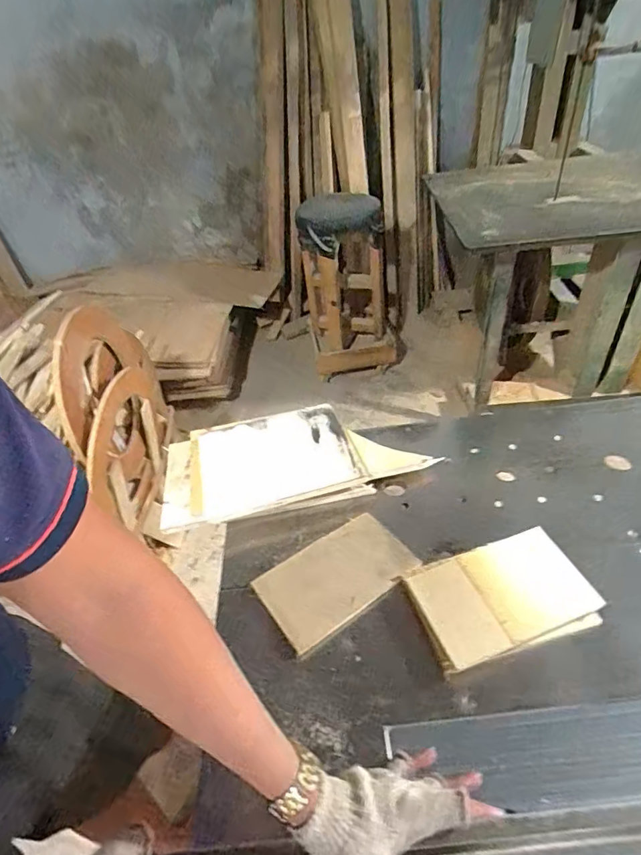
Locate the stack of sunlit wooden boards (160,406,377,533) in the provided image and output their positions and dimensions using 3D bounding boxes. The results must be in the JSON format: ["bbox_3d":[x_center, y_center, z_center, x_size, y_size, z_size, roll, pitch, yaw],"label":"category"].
[{"bbox_3d":[-0.098,0.058,0.779,0.323,0.045,0.206,-8,42,-1],"label":"stack of sunlit wooden boards"}]

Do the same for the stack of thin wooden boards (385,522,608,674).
[{"bbox_3d":[0.215,0.204,0.583,0.203,0.032,0.130,-14,42,-8],"label":"stack of thin wooden boards"}]

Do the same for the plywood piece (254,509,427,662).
[{"bbox_3d":[0.020,0.196,0.638,0.195,0.013,0.122,-28,46,-22],"label":"plywood piece"}]

